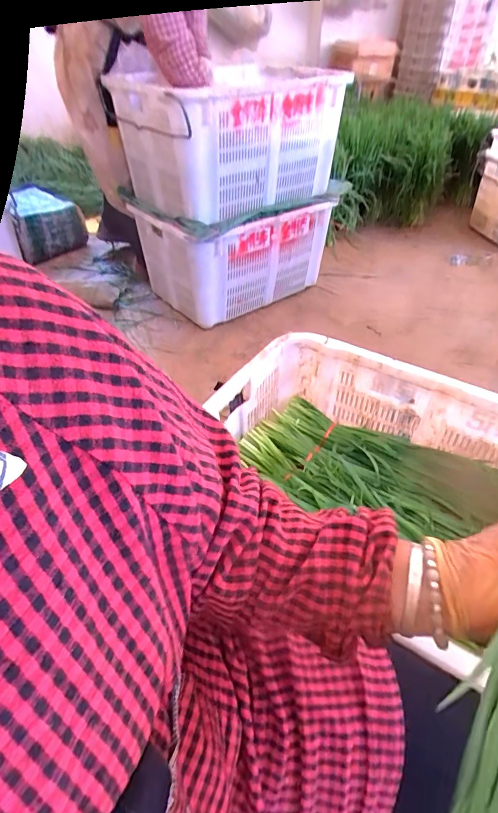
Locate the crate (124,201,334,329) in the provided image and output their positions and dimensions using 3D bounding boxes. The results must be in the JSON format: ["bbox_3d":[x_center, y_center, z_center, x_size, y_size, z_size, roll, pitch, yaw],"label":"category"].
[{"bbox_3d":[-0.051,-0.598,1.635,0.625,0.346,0.448,-34,52,-31],"label":"crate"}]

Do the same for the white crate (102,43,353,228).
[{"bbox_3d":[-0.063,-0.892,1.396,0.448,0.355,0.608,33,52,31],"label":"white crate"}]

